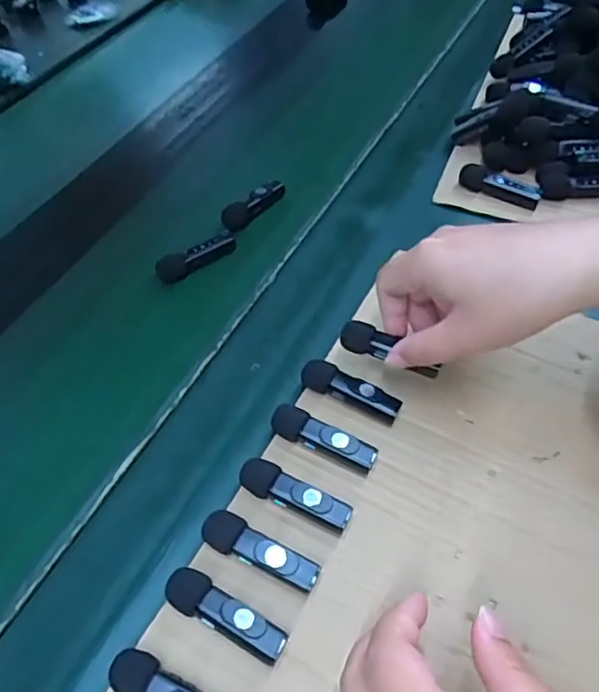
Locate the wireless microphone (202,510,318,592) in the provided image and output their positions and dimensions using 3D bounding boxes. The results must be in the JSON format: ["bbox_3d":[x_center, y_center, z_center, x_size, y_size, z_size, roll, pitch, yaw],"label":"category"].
[{"bbox_3d":[-0.020,0.107,0.311,0.063,0.015,0.019,18,56,17],"label":"wireless microphone"}]

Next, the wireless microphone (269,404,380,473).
[{"bbox_3d":[0.014,0.054,0.349,0.064,0.017,0.018,21,56,18],"label":"wireless microphone"}]

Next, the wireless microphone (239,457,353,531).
[{"bbox_3d":[-0.002,0.082,0.329,0.063,0.016,0.018,19,56,17],"label":"wireless microphone"}]

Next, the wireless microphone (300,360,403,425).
[{"bbox_3d":[0.031,0.028,0.368,0.064,0.014,0.017,23,57,20],"label":"wireless microphone"}]

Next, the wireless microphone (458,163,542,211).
[{"bbox_3d":[0.162,-0.129,0.483,0.065,0.018,0.014,21,56,18],"label":"wireless microphone"}]

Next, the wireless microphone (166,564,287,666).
[{"bbox_3d":[-0.037,0.132,0.292,0.063,0.016,0.019,25,58,21],"label":"wireless microphone"}]

